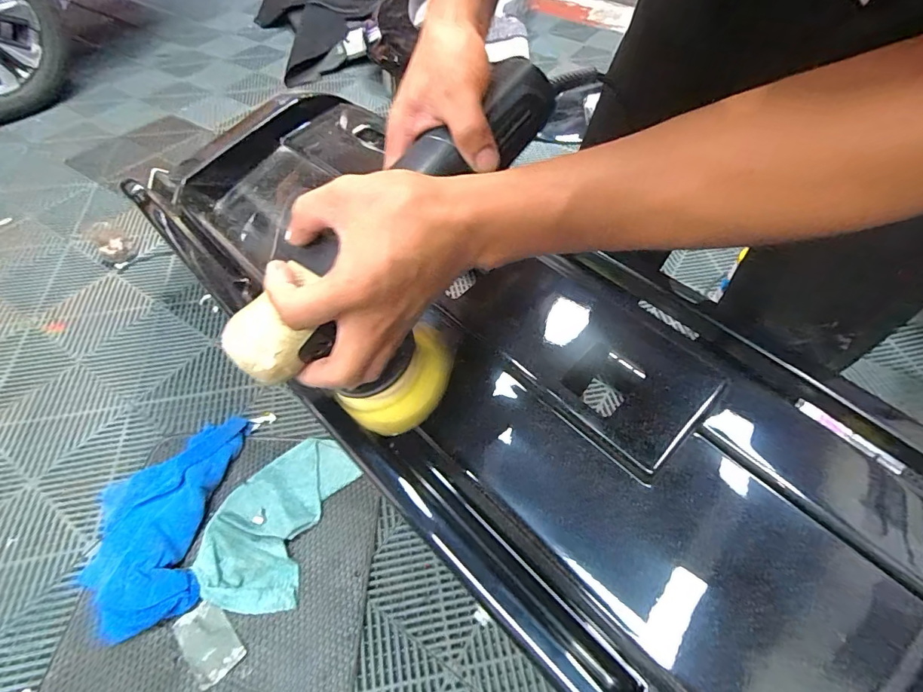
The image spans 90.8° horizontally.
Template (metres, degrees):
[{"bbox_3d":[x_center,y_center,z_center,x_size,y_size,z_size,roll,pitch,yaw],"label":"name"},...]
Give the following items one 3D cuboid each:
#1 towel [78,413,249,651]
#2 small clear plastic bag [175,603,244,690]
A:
[{"bbox_3d":[-0.515,0.283,0.768,0.214,0.046,0.352,0,53,-2],"label":"towel"},{"bbox_3d":[-0.380,0.440,0.680,0.069,0.008,0.106,-37,63,-26],"label":"small clear plastic bag"}]

